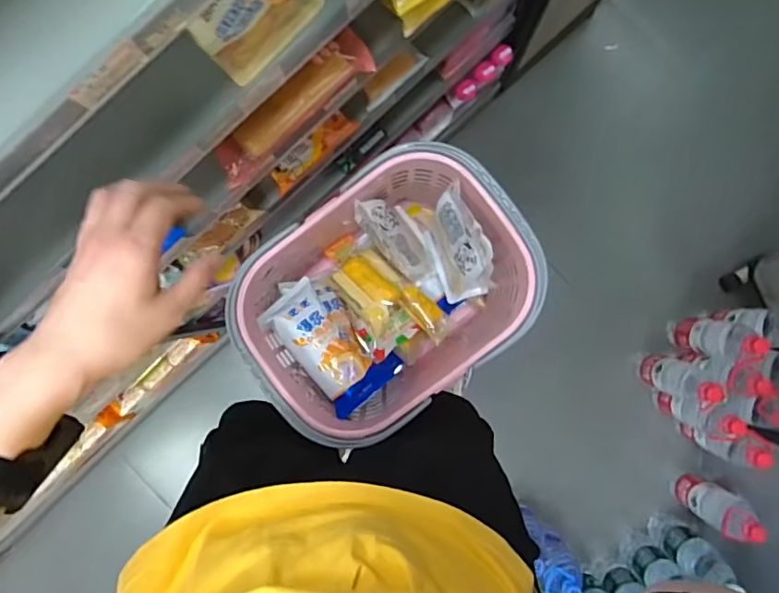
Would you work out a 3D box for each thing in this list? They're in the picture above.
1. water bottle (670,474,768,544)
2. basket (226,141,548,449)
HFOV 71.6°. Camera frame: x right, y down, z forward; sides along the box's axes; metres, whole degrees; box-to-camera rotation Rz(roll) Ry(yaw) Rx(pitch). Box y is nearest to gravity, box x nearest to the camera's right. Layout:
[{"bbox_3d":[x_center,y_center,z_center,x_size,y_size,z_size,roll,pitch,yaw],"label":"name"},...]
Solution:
[{"bbox_3d":[0.803,0.516,1.326,0.075,0.299,0.093,35,91,0],"label":"water bottle"},{"bbox_3d":[-0.005,-0.002,0.855,0.413,0.227,0.306,-36,90,1],"label":"basket"}]

